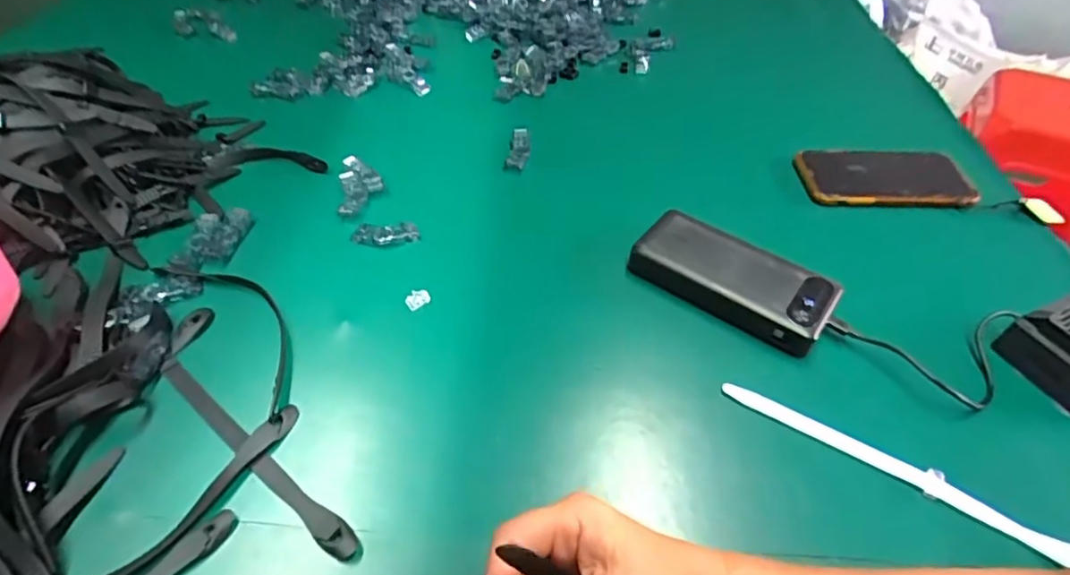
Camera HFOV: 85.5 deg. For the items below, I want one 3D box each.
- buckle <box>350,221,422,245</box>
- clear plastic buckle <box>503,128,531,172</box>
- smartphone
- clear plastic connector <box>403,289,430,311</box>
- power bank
[{"bbox_3d":[-0.132,-0.047,0.509,0.058,0.016,0.019,3,46,0],"label":"buckle"},{"bbox_3d":[-0.018,-0.140,0.596,0.021,0.018,0.060,6,46,3],"label":"clear plastic buckle"},{"bbox_3d":[0.343,-0.109,0.571,0.163,0.016,0.076,2,46,-1],"label":"smartphone"},{"bbox_3d":[-0.094,0.010,0.466,0.021,0.010,0.014,-34,56,-30],"label":"clear plastic connector"},{"bbox_3d":[0.159,-0.007,0.471,0.154,0.036,0.072,30,52,23],"label":"power bank"}]

